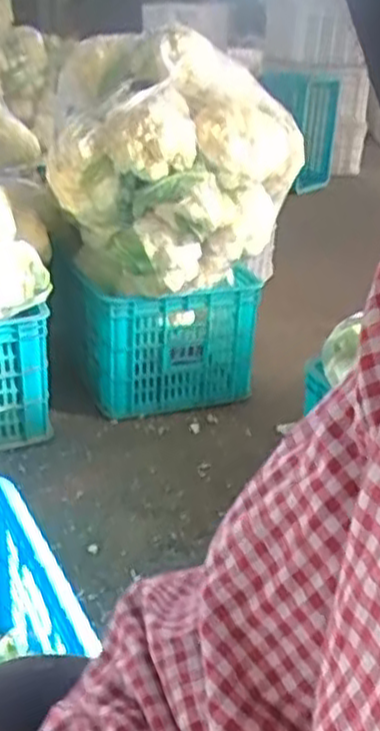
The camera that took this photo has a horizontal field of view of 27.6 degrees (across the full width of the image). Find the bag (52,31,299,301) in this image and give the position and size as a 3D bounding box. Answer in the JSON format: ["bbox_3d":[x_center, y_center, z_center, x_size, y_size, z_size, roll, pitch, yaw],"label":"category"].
[{"bbox_3d":[-0.018,-0.352,1.377,0.396,0.424,0.344,6,26,6],"label":"bag"}]

